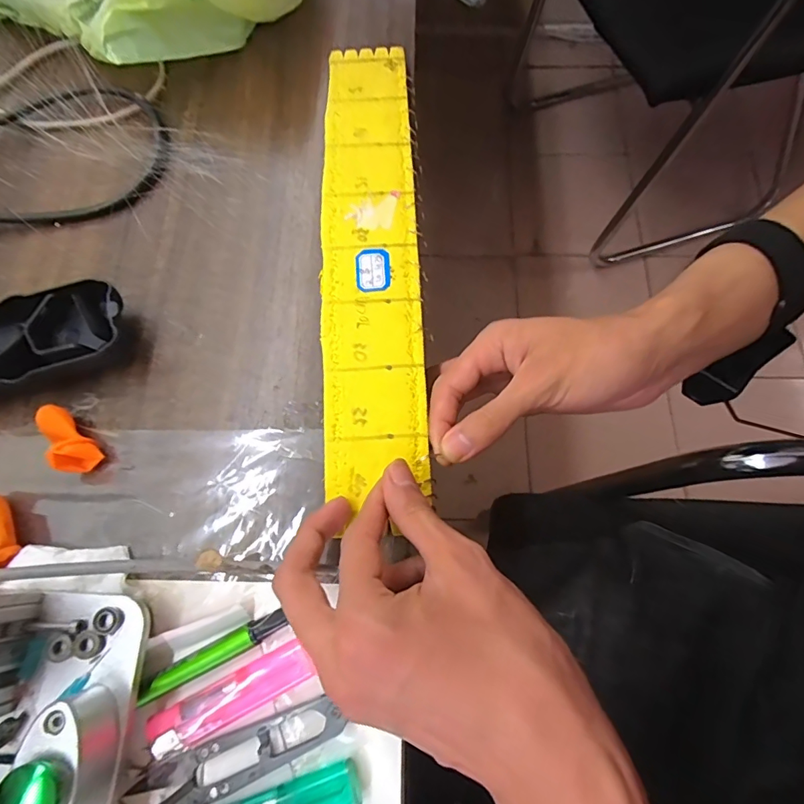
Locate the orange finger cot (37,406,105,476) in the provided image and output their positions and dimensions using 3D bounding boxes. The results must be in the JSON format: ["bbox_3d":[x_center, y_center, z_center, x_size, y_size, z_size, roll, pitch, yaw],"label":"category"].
[{"bbox_3d":[-0.186,0.020,0.256,0.019,0.022,0.041,-38,76,-12],"label":"orange finger cot"}]

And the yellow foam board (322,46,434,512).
[{"bbox_3d":[-0.020,-0.106,0.293,0.057,0.004,0.319,-2,72,-1],"label":"yellow foam board"}]

